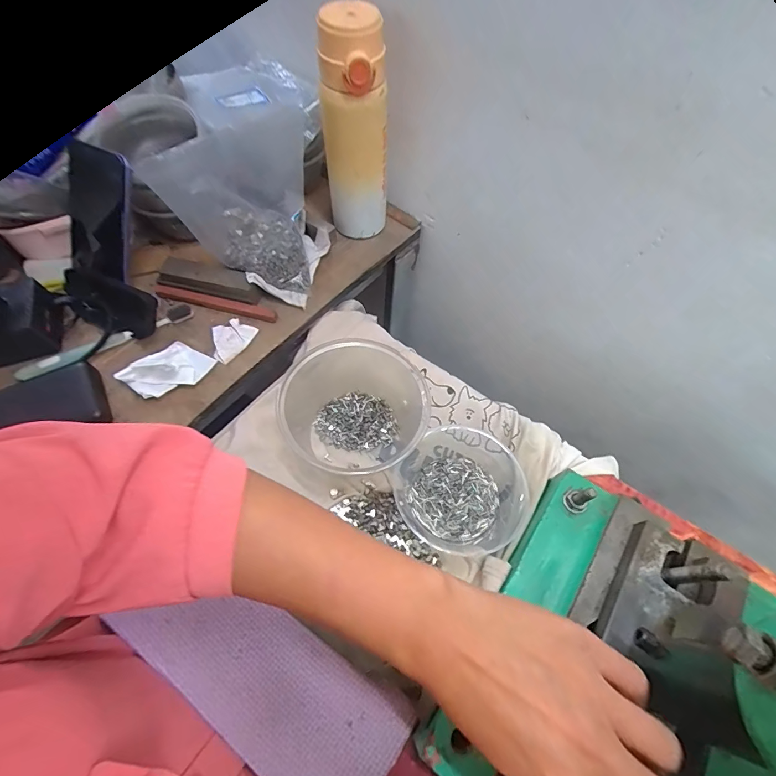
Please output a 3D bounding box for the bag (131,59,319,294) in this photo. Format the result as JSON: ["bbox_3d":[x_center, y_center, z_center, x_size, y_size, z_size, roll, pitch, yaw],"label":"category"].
[{"bbox_3d":[-0.154,-0.221,0.438,0.131,0.153,0.151,8,63,2],"label":"bag"}]

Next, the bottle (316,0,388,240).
[{"bbox_3d":[-0.035,-0.257,0.433,0.069,0.218,0.058,-1,63,-3],"label":"bottle"}]

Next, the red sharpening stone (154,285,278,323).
[{"bbox_3d":[-0.197,-0.099,0.462,0.146,0.013,0.015,14,63,5],"label":"red sharpening stone"}]

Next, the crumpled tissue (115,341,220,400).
[{"bbox_3d":[-0.225,-0.018,0.414,0.050,0.027,0.077,39,68,17],"label":"crumpled tissue"}]

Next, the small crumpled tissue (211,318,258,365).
[{"bbox_3d":[-0.175,-0.055,0.446,0.038,0.012,0.052,32,66,14],"label":"small crumpled tissue"}]

